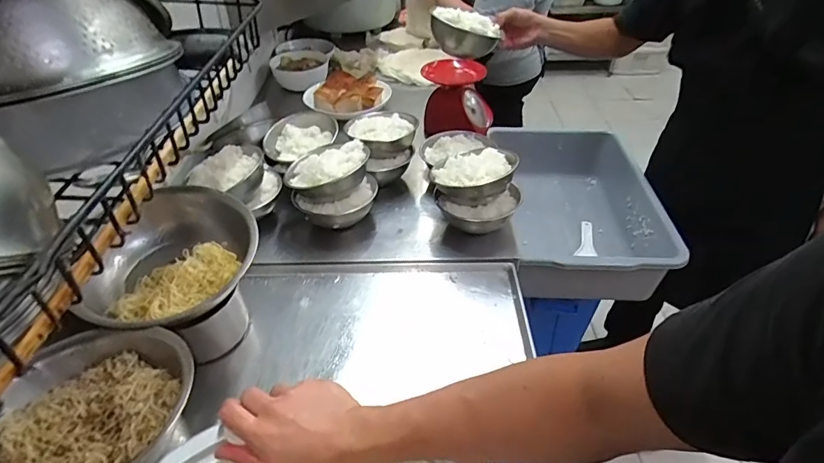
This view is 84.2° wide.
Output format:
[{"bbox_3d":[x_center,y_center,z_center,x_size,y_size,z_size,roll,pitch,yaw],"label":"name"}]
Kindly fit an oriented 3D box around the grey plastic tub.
[{"bbox_3d":[0.459,-0.053,1.277,0.364,0.214,0.588,-1,41,-1],"label":"grey plastic tub"}]

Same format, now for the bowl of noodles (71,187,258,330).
[{"bbox_3d":[-0.358,0.038,0.676,0.195,0.093,0.250,19,44,20],"label":"bowl of noodles"}]

